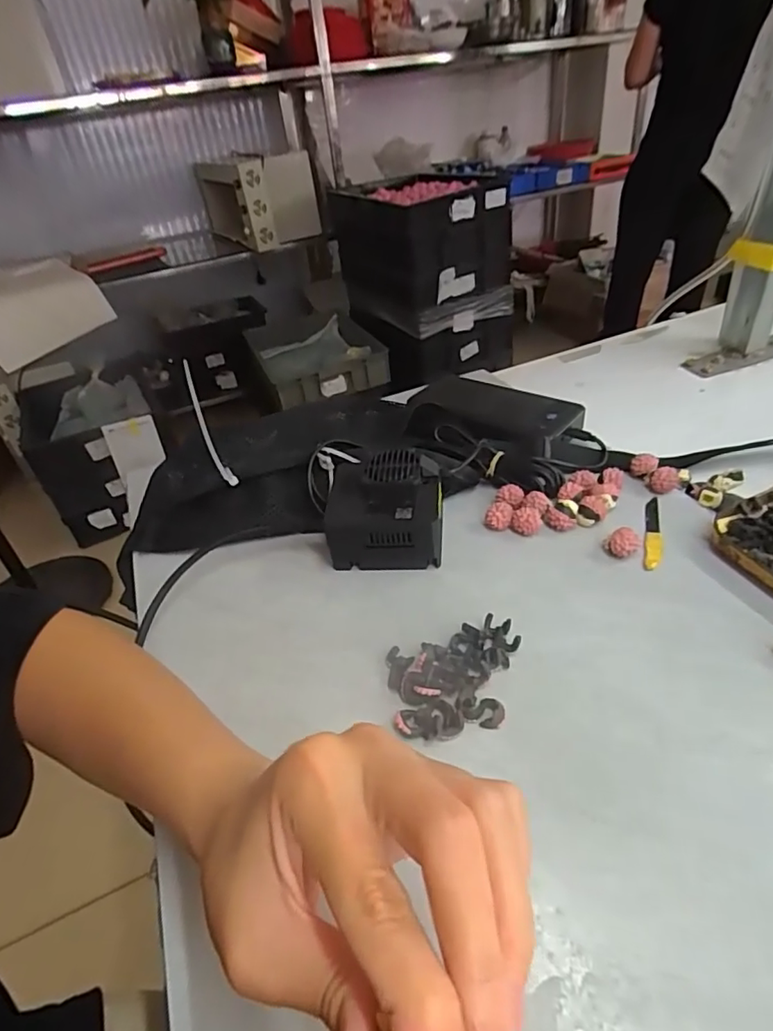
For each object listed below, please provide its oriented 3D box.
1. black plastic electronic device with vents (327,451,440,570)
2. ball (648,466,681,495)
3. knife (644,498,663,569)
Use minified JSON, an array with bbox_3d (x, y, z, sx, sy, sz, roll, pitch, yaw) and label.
[{"bbox_3d":[-0.001,-0.005,0.391,0.079,0.062,0.072,-1,37,9],"label":"black plastic electronic device with vents"},{"bbox_3d":[0.215,-0.030,0.421,0.020,0.020,0.023,15,42,27],"label":"ball"},{"bbox_3d":[0.189,0.011,0.386,0.011,0.004,0.078,9,40,21],"label":"knife"}]

